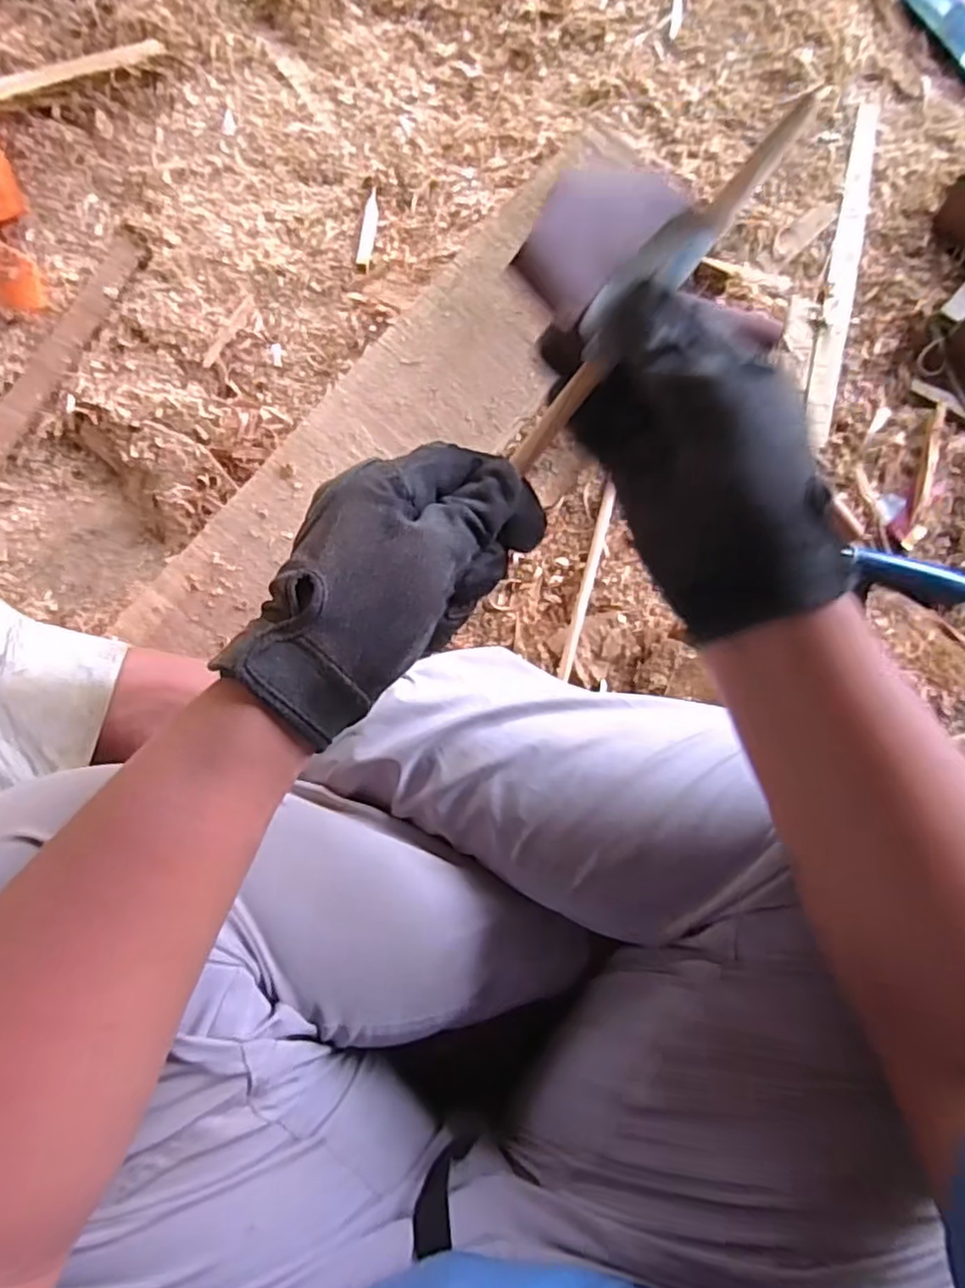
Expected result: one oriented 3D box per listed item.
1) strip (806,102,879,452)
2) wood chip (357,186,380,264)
[{"bbox_3d":[0.317,-0.329,0.596,0.028,0.004,0.316,13,85,-3],"label":"strip"},{"bbox_3d":[-0.100,-0.370,0.604,0.013,0.008,0.076,7,87,-3],"label":"wood chip"}]

